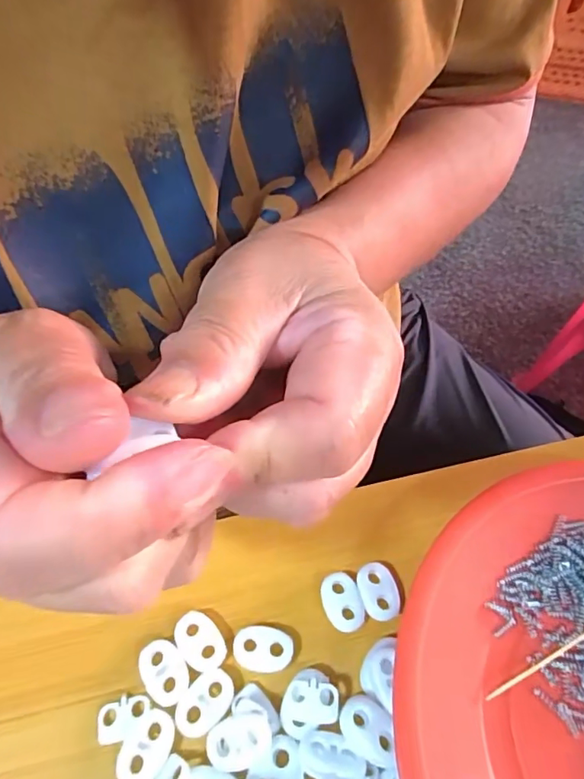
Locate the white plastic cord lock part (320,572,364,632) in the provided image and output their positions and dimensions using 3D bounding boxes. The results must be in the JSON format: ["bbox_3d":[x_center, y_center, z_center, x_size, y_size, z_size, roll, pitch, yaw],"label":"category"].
[{"bbox_3d":[0.020,0.084,0.198,0.015,0.004,0.022,-12,53,-8],"label":"white plastic cord lock part"}]

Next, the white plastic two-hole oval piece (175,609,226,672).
[{"bbox_3d":[-0.036,0.095,0.188,0.015,0.004,0.023,-35,59,-23],"label":"white plastic two-hole oval piece"}]

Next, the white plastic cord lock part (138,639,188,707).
[{"bbox_3d":[-0.047,0.103,0.181,0.015,0.004,0.023,-29,57,-19],"label":"white plastic cord lock part"}]

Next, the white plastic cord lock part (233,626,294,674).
[{"bbox_3d":[-0.011,0.098,0.187,0.022,0.004,0.015,4,53,4],"label":"white plastic cord lock part"}]

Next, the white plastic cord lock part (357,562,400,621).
[{"bbox_3d":[0.035,0.081,0.200,0.015,0.004,0.022,-13,53,-9],"label":"white plastic cord lock part"}]

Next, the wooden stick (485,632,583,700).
[{"bbox_3d":[0.098,0.100,0.186,0.059,0.004,0.004,-24,56,-16],"label":"wooden stick"}]

